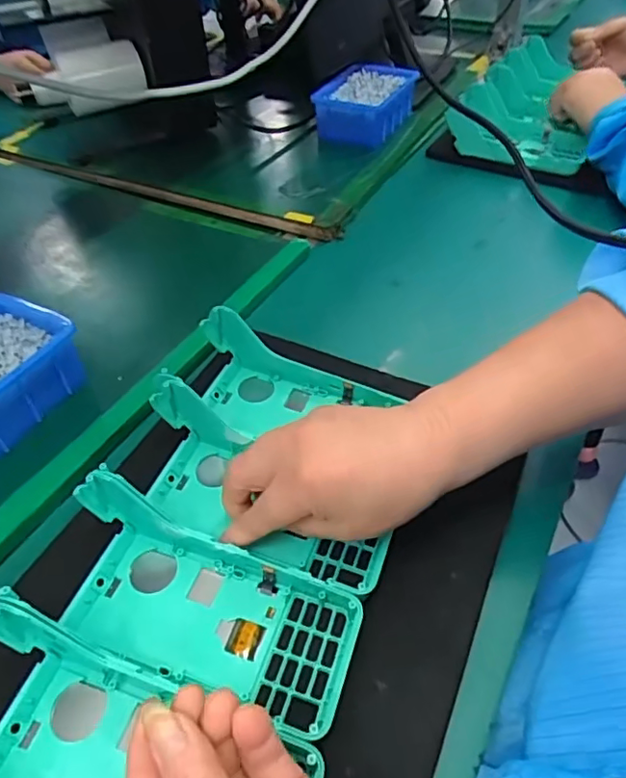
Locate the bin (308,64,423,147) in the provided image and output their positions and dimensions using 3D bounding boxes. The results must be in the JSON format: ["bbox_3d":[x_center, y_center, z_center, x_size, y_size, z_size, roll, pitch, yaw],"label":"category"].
[{"bbox_3d":[0.070,-0.375,0.735,0.106,0.053,0.156,12,46,16],"label":"bin"}]

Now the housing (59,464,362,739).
[{"bbox_3d":[-0.061,0.109,0.293,0.163,0.061,0.087,14,47,18],"label":"housing"}]

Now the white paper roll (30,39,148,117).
[{"bbox_3d":[-0.287,-0.390,0.713,0.141,0.063,0.050,-16,44,8],"label":"white paper roll"}]

